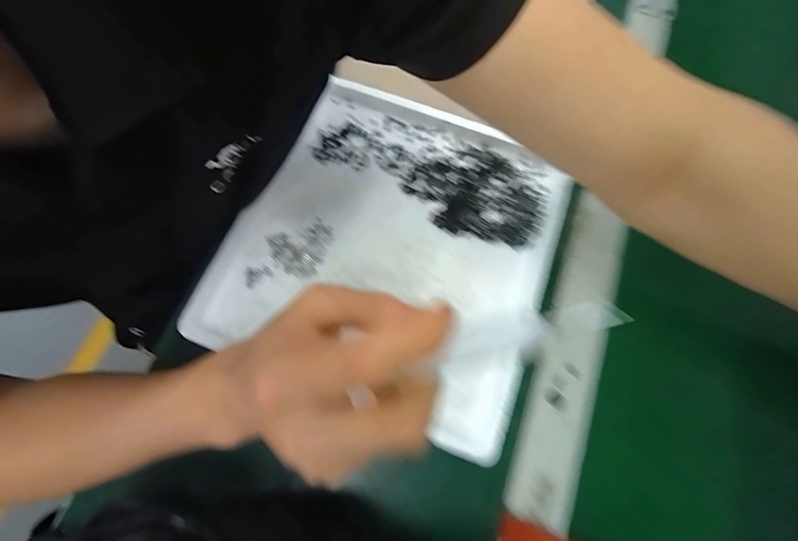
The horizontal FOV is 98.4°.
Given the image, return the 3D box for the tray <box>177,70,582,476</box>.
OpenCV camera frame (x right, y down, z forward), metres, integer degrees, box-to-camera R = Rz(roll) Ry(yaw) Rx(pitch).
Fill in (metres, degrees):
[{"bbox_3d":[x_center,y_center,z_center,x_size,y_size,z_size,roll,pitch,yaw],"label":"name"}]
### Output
[{"bbox_3d":[0.000,-0.023,0.295,0.258,0.011,0.261,23,75,5],"label":"tray"}]

